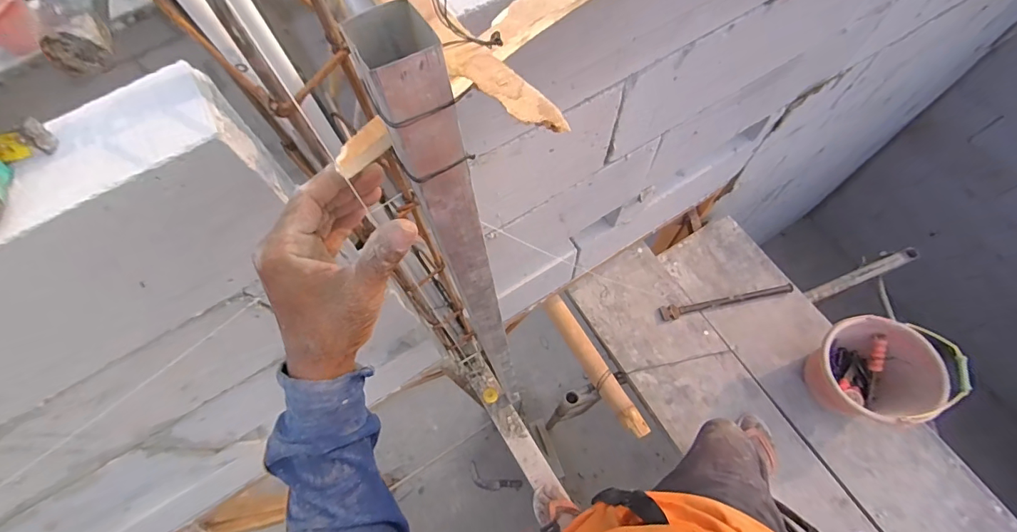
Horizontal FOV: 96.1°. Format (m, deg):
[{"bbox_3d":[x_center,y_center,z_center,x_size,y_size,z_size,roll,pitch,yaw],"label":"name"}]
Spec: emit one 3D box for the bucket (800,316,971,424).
[{"bbox_3d":[0.982,0.282,1.228,0.289,0.213,0.265,-1,67,2],"label":"bucket"}]

